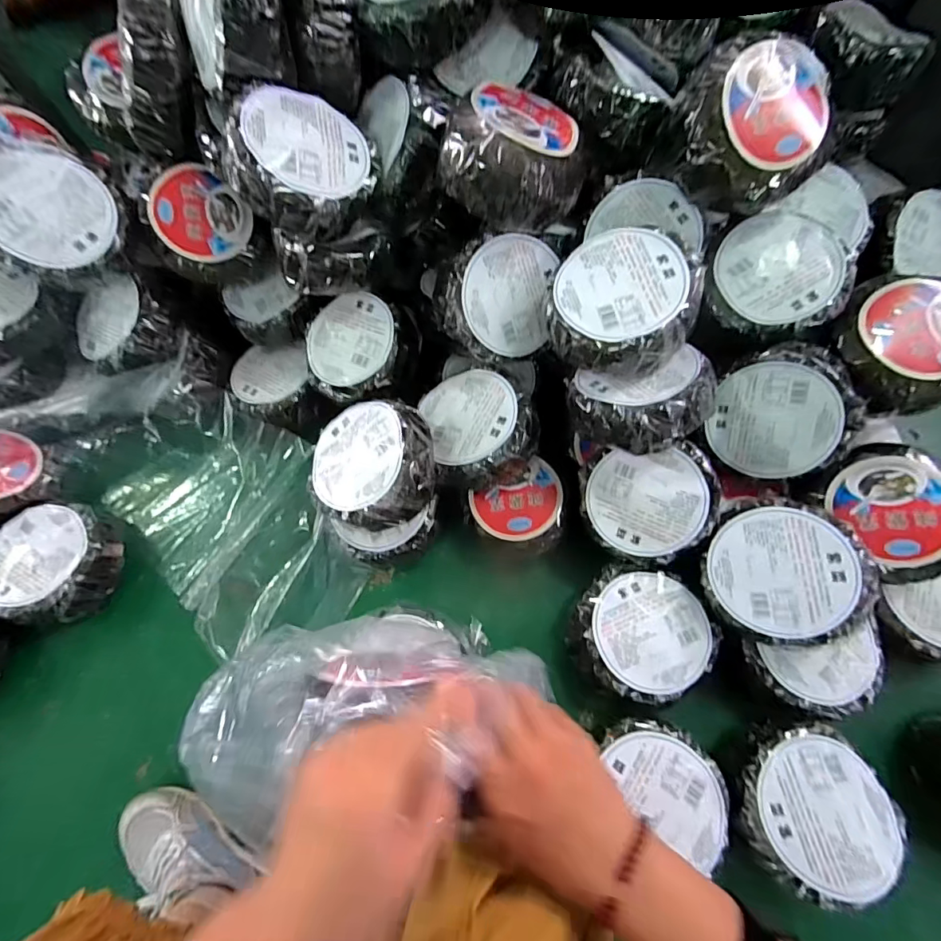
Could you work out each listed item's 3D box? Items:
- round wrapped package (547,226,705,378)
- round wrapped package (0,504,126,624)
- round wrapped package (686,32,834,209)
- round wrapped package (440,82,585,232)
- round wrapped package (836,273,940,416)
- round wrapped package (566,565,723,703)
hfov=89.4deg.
[{"bbox_3d":[0.186,-0.207,0.598,0.182,0.075,0.175,13,80,16],"label":"round wrapped package"},{"bbox_3d":[-0.638,0.145,0.735,0.157,0.089,0.170,-1,67,2],"label":"round wrapped package"},{"bbox_3d":[0.346,-0.423,0.595,0.177,0.082,0.177,-1,97,-8],"label":"round wrapped package"},{"bbox_3d":[0.060,-0.397,0.606,0.187,0.087,0.168,13,65,-13],"label":"round wrapped package"},{"bbox_3d":[0.577,-0.171,0.629,0.183,0.073,0.170,-1,67,2],"label":"round wrapped package"},{"bbox_3d":[0.237,0.227,0.667,0.168,0.065,0.172,-1,67,2],"label":"round wrapped package"}]

